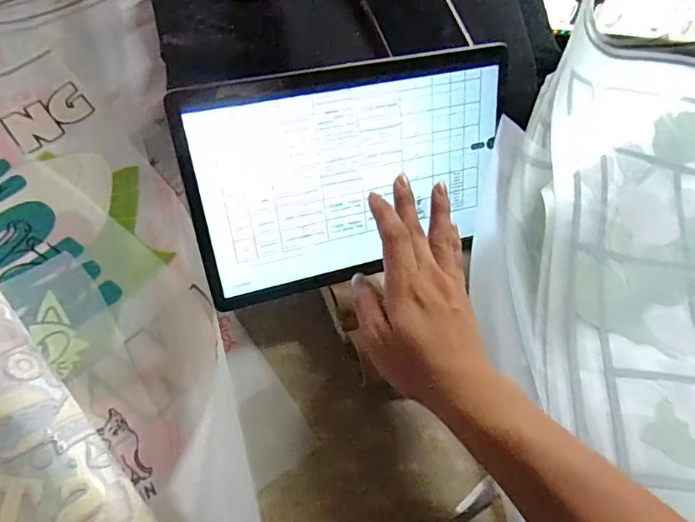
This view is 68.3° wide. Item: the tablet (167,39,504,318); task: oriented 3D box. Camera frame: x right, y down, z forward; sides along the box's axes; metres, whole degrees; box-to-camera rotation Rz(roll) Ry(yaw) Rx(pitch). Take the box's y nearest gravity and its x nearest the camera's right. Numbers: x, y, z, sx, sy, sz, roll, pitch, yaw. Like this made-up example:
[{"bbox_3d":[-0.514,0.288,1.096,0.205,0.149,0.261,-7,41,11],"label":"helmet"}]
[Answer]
[{"bbox_3d":[0.007,-0.062,0.385,0.241,0.161,0.008,-14,27,-13],"label":"tablet"}]

